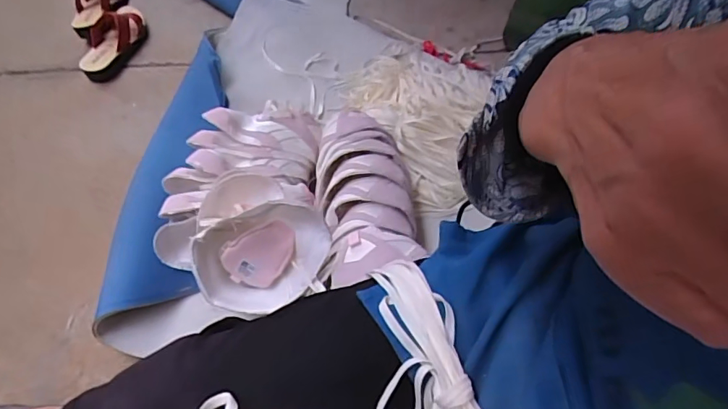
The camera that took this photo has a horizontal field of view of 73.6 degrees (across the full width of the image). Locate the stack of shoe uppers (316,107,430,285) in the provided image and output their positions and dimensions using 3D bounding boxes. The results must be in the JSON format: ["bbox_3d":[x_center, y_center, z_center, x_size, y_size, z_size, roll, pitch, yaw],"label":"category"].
[{"bbox_3d":[0.003,-0.015,0.743,0.151,0.083,0.356,-5,41,-3],"label":"stack of shoe uppers"}]

